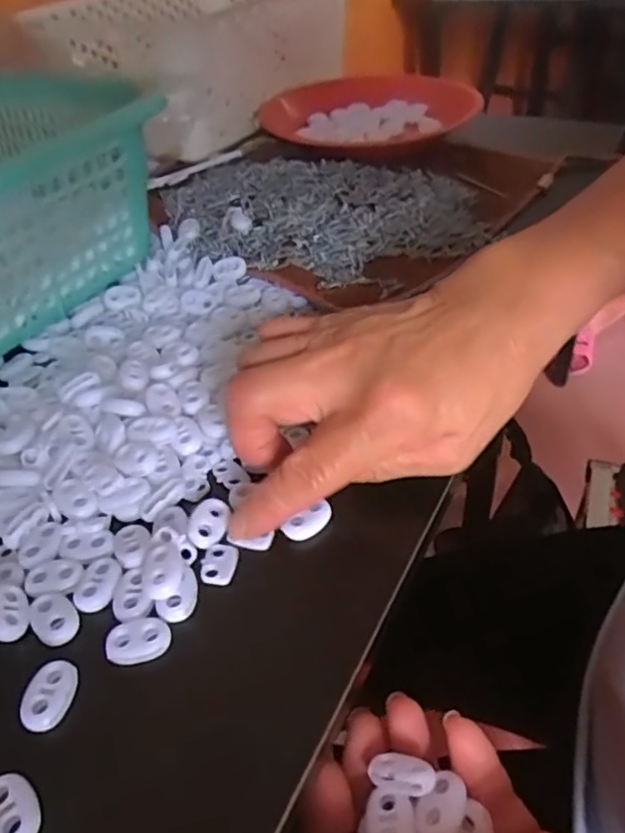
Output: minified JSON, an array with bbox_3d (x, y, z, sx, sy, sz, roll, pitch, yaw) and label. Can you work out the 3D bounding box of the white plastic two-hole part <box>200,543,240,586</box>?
[{"bbox_3d":[-0.037,0.058,0.251,0.015,0.004,0.018,4,42,10],"label":"white plastic two-hole part"}]

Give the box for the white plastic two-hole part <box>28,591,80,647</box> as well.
[{"bbox_3d":[-0.097,0.075,0.238,0.016,0.004,0.022,-33,48,-28],"label":"white plastic two-hole part"}]

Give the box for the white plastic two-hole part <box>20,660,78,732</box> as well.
[{"bbox_3d":[-0.089,0.094,0.215,0.016,0.004,0.023,1,41,7],"label":"white plastic two-hole part"}]

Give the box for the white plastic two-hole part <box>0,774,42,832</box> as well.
[{"bbox_3d":[-0.091,0.118,0.188,0.016,0.004,0.022,-31,47,-27],"label":"white plastic two-hole part"}]

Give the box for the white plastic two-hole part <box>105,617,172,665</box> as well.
[{"bbox_3d":[-0.063,0.080,0.228,0.022,0.004,0.014,-11,41,-7],"label":"white plastic two-hole part"}]

